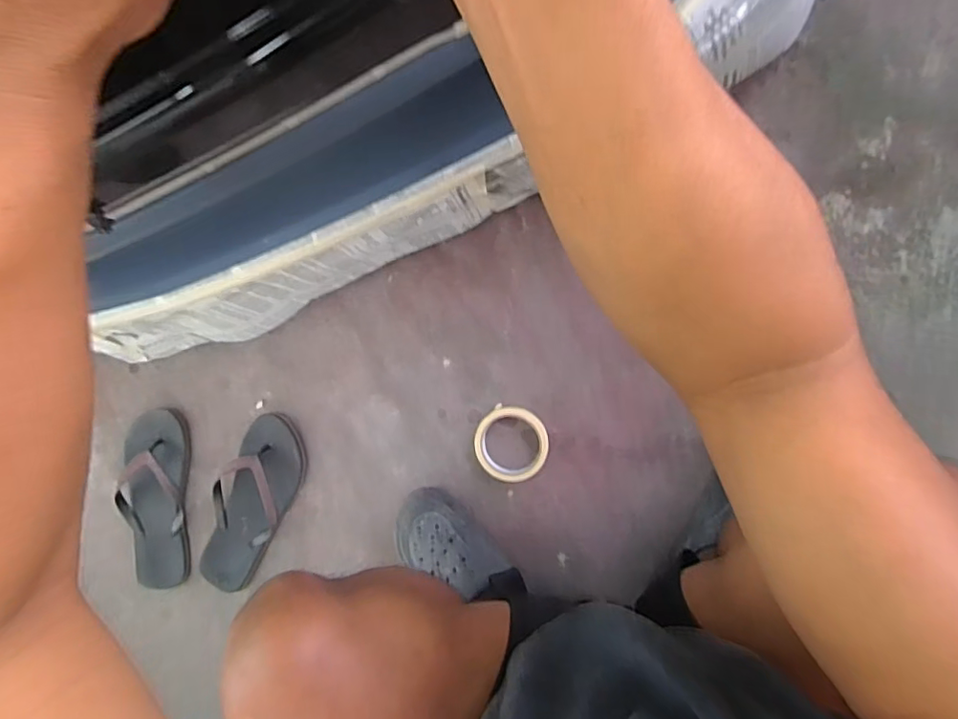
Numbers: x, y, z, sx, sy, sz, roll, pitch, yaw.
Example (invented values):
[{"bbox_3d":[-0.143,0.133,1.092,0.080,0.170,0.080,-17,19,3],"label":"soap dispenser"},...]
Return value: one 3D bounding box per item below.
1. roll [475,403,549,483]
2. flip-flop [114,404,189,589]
[{"bbox_3d":[0.045,0.114,0.740,0.097,0.017,0.098,0,92,9],"label":"roll"},{"bbox_3d":[-0.489,0.210,0.820,0.104,0.041,0.269,1,92,9],"label":"flip-flop"}]

